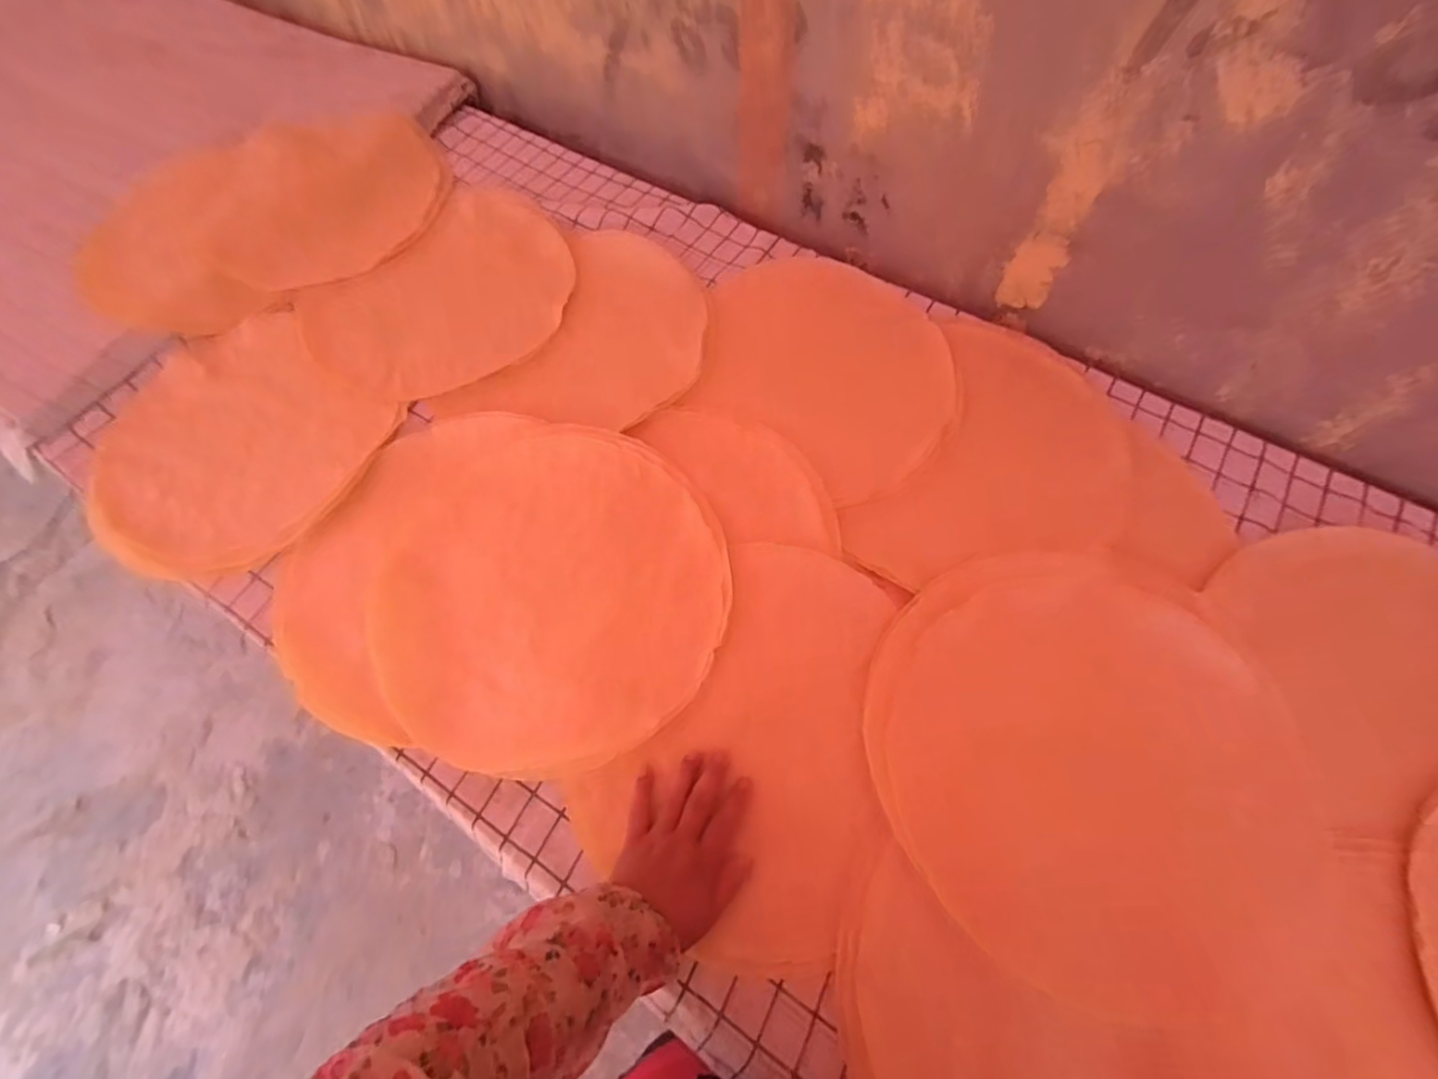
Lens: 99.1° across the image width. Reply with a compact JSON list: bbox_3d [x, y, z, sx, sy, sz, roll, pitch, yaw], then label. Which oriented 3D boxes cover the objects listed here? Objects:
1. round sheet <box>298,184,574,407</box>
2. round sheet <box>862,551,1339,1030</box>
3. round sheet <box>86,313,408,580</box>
[{"bbox_3d":[-0.360,-0.332,0.826,0.319,0.009,0.348,37,73,20],"label":"round sheet"},{"bbox_3d":[0.331,0.191,0.545,0.357,0.017,0.380,-1,65,1],"label":"round sheet"},{"bbox_3d":[-0.586,-0.116,0.737,0.346,0.017,0.306,35,72,19],"label":"round sheet"}]

